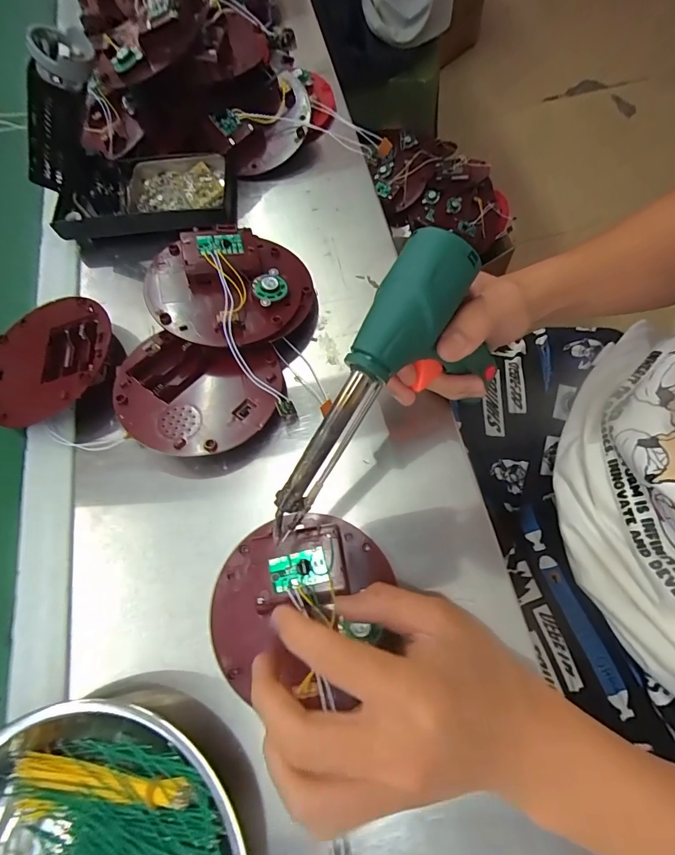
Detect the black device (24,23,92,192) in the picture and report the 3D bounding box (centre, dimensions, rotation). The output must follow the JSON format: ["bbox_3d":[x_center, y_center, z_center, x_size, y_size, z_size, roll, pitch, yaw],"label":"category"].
[{"bbox_3d":[-0.220,-0.245,0.324,0.040,0.118,0.035,7,63,-36],"label":"black device"}]

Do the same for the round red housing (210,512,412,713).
[{"bbox_3d":[-0.023,0.112,0.262,0.114,0.025,0.107,0,68,0],"label":"round red housing"}]

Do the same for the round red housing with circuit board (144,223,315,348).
[{"bbox_3d":[-0.085,-0.112,0.335,0.124,0.040,0.108,-13,69,-5],"label":"round red housing with circuit board"}]

